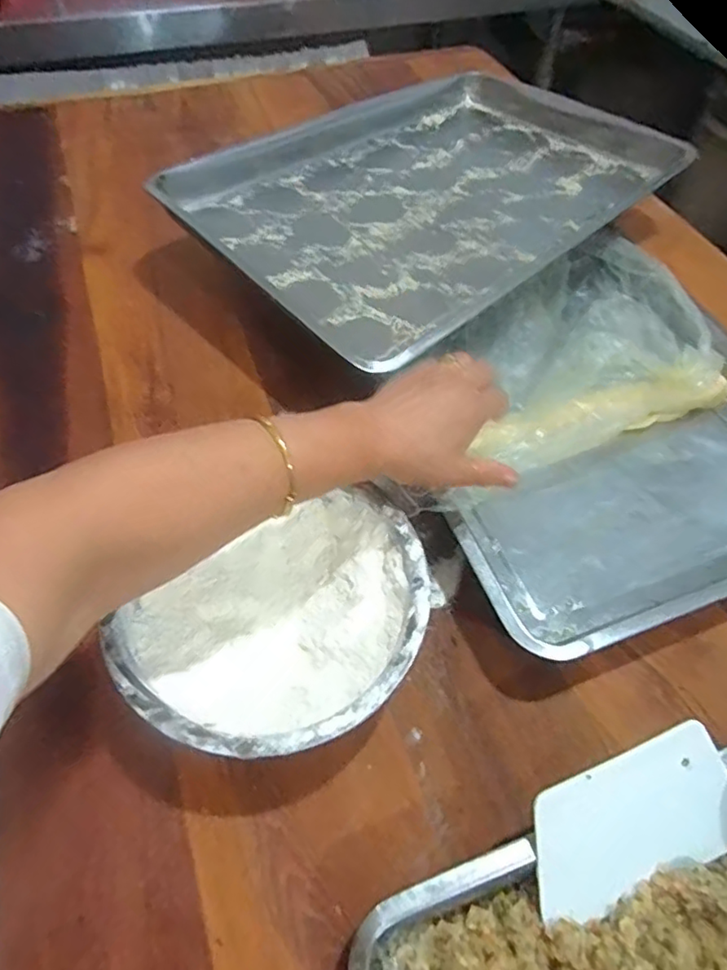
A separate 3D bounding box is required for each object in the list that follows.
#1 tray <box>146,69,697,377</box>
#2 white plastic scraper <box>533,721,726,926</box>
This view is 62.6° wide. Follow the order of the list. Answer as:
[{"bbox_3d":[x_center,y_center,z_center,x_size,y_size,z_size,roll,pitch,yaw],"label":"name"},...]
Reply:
[{"bbox_3d":[0.099,-0.384,0.750,0.622,0.050,0.427,-37,63,-23],"label":"tray"},{"bbox_3d":[0.173,0.209,0.373,0.145,0.006,0.094,-16,100,-11],"label":"white plastic scraper"}]

